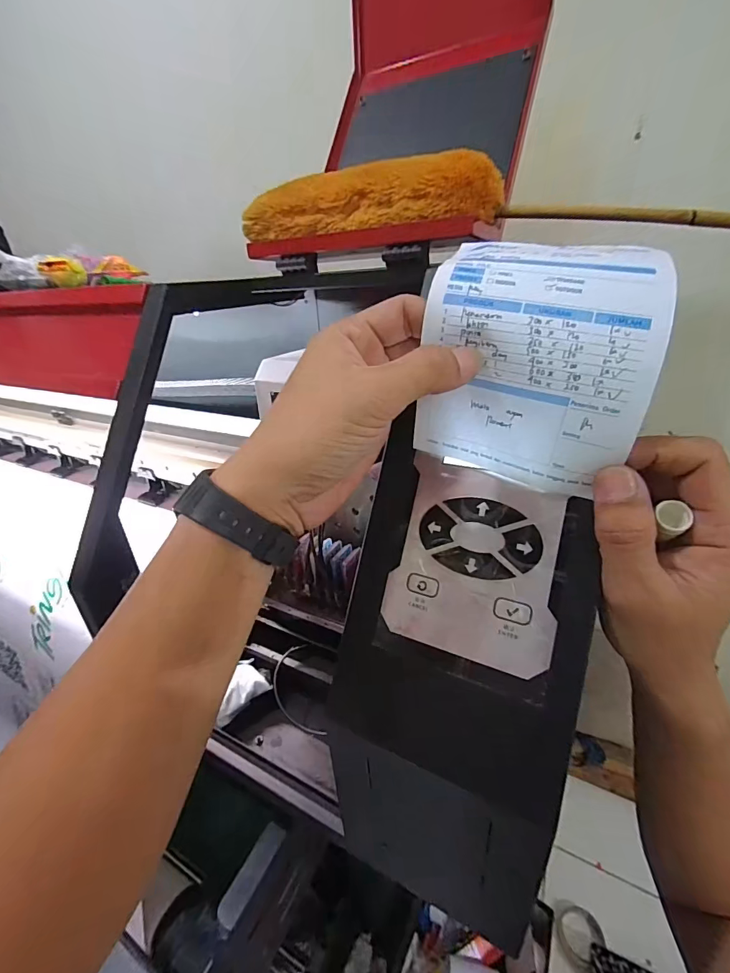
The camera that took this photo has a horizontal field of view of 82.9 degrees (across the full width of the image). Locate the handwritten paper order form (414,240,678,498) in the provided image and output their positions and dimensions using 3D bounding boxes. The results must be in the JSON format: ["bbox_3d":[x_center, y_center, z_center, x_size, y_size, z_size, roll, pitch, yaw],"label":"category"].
[{"bbox_3d":[0.087,-0.064,0.215,0.104,0.107,0.059,10,30,25],"label":"handwritten paper order form"}]

